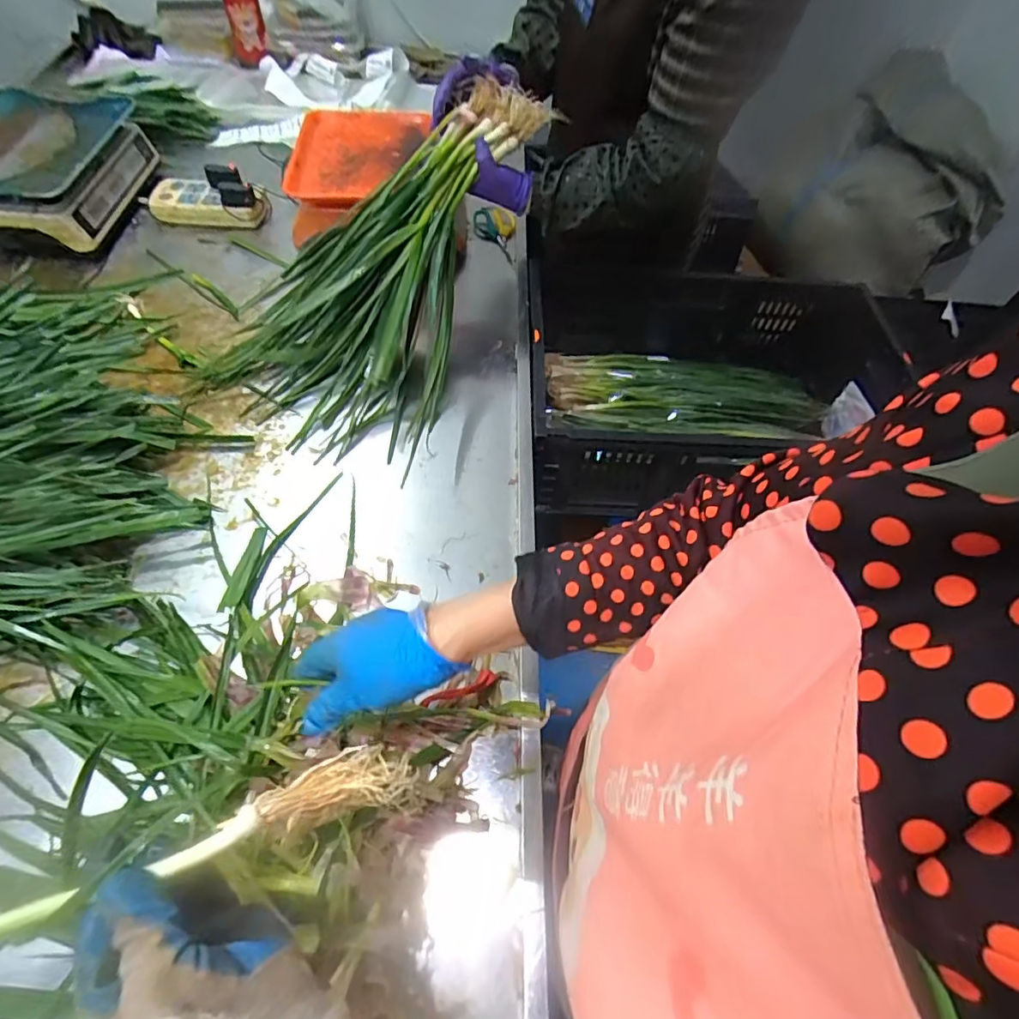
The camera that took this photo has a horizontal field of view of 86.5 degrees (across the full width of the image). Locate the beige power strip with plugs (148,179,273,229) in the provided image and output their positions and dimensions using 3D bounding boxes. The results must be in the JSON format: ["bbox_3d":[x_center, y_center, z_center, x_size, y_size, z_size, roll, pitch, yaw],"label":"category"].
[{"bbox_3d":[-0.536,-0.536,0.957,0.213,0.041,0.101,11,57,3],"label":"beige power strip with plugs"}]

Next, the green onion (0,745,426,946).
[{"bbox_3d":[-0.208,0.196,0.267,0.334,0.022,0.043,-17,60,-21],"label":"green onion"}]

